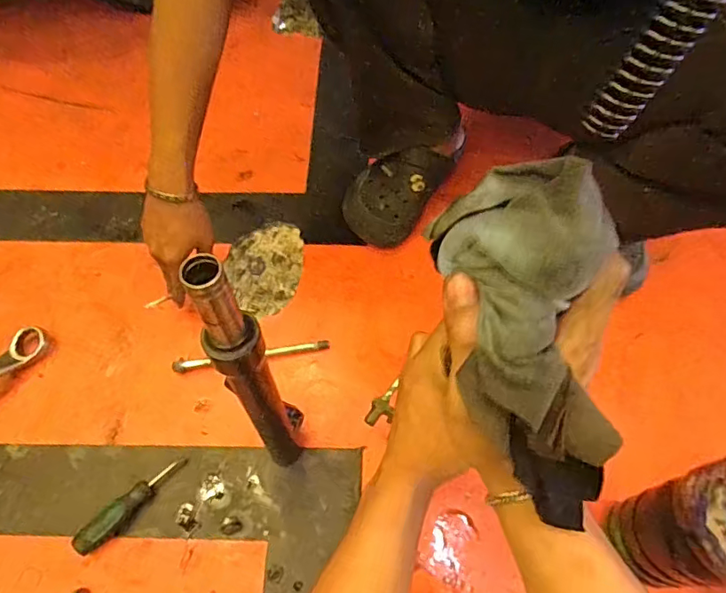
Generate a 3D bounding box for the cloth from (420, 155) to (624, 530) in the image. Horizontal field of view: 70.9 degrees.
[{"bbox_3d":[0.073,0.022,0.226,0.063,0.047,0.158,-8,91,-7],"label":"cloth"}]

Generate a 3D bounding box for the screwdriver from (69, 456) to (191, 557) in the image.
[{"bbox_3d":[-0.257,0.231,0.570,0.025,0.022,0.132,40,67,21],"label":"screwdriver"}]

